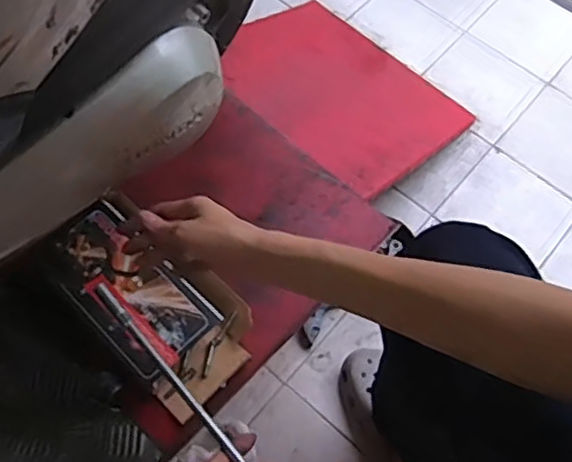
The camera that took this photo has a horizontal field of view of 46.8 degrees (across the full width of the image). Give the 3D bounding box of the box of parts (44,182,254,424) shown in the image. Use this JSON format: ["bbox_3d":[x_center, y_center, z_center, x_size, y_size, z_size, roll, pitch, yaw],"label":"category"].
[{"bbox_3d":[-0.151,0.072,0.746,0.138,0.051,0.254,-41,73,-19],"label":"box of parts"}]

